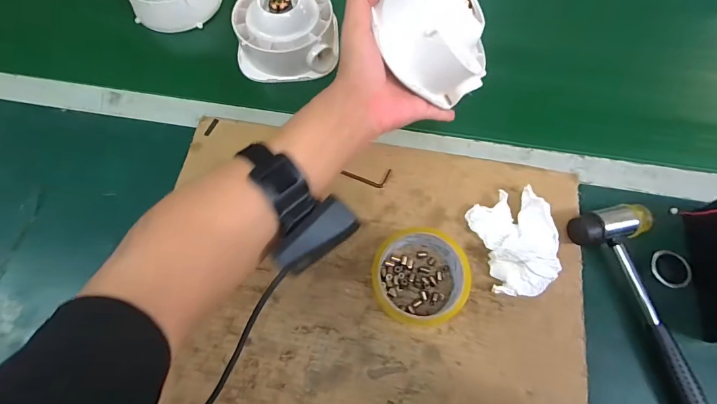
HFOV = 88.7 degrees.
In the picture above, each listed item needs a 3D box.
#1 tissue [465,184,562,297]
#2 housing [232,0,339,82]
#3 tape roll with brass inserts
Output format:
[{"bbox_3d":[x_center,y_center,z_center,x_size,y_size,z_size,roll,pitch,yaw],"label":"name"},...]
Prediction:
[{"bbox_3d":[0.167,0.038,0.385,0.081,0.027,0.110,-14,70,-7],"label":"tissue"},{"bbox_3d":[-0.097,-0.236,0.489,0.133,0.067,0.134,-1,69,-2],"label":"housing"},{"bbox_3d":[0.059,0.074,0.363,0.087,0.044,0.086,0,69,-1],"label":"tape roll with brass inserts"}]

